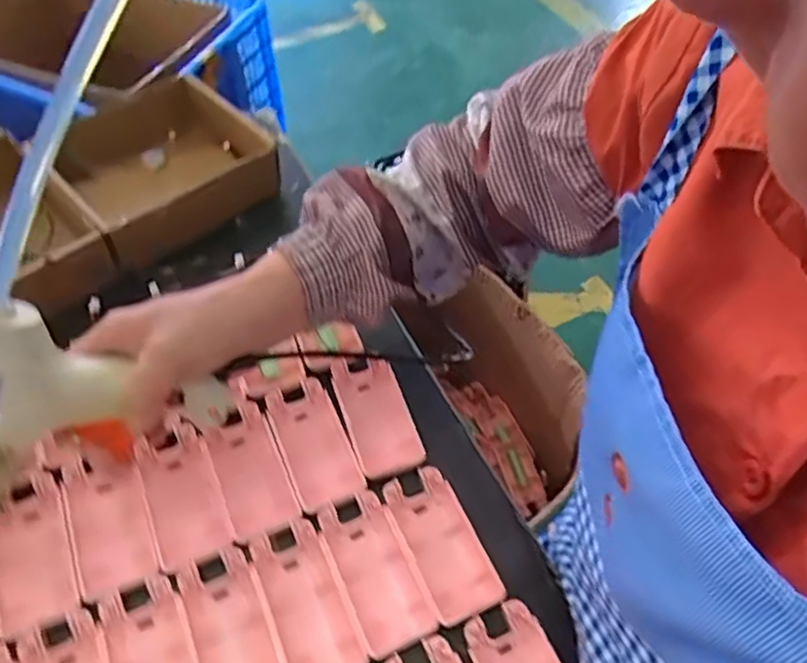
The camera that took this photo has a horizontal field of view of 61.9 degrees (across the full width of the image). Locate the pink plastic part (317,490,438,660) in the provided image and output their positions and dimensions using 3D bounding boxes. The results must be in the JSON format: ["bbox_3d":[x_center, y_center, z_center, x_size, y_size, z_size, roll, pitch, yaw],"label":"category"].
[{"bbox_3d":[-0.018,0.146,0.410,0.043,0.013,0.092,-21,57,-15],"label":"pink plastic part"}]

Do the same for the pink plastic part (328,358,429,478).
[{"bbox_3d":[-0.019,0.057,0.470,0.043,0.014,0.089,-16,56,-12],"label":"pink plastic part"}]

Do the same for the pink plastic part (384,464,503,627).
[{"bbox_3d":[0.023,0.133,0.424,0.044,0.015,0.092,-21,57,-14],"label":"pink plastic part"}]

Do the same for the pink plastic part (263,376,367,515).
[{"bbox_3d":[-0.061,0.077,0.457,0.043,0.018,0.090,-21,57,-14],"label":"pink plastic part"}]

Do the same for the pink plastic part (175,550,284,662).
[{"bbox_3d":[-0.098,0.175,0.386,0.043,0.011,0.091,-21,57,-15],"label":"pink plastic part"}]

